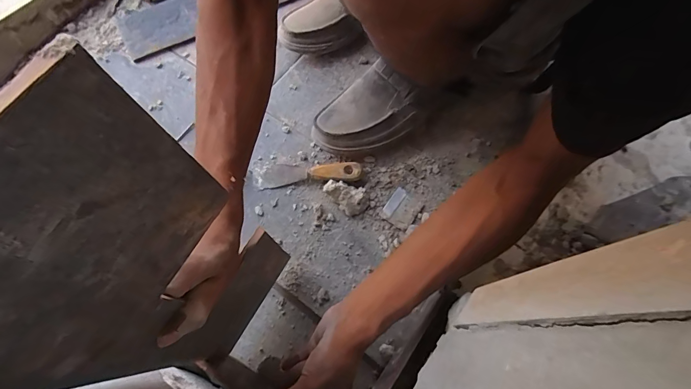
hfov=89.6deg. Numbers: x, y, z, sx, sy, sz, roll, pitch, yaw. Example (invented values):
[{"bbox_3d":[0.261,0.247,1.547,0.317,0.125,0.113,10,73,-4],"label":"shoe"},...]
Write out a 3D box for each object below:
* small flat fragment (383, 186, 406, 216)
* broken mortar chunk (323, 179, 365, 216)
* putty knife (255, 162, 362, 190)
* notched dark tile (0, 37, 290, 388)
[{"bbox_3d":[0.071,0.010,0.509,0.016,0.004,0.045,34,72,12],"label":"small flat fragment"},{"bbox_3d":[-0.004,0.002,0.505,0.055,0.029,0.041,17,69,7],"label":"broken mortar chunk"},{"bbox_3d":[-0.057,-0.033,0.520,0.153,0.028,0.034,-3,68,-1],"label":"putty knife"},{"bbox_3d":[-0.121,0.071,0.252,0.006,0.347,0.140,28,70,13],"label":"notched dark tile"}]

